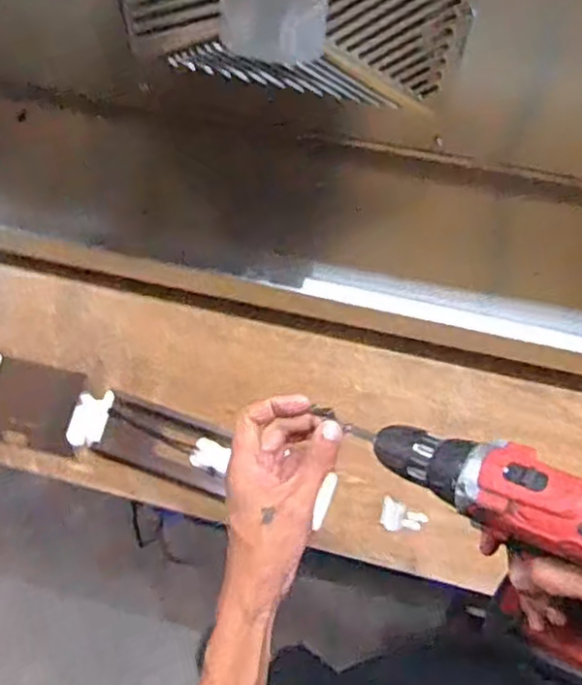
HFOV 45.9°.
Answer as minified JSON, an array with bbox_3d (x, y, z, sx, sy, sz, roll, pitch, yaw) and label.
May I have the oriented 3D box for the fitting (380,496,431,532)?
[{"bbox_3d":[0.124,0.196,0.762,0.051,0.010,0.032,21,73,8],"label":"fitting"}]

